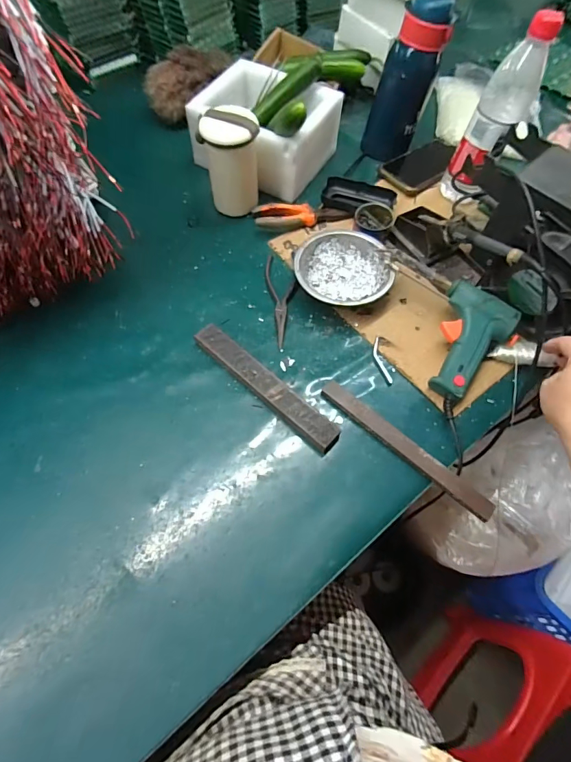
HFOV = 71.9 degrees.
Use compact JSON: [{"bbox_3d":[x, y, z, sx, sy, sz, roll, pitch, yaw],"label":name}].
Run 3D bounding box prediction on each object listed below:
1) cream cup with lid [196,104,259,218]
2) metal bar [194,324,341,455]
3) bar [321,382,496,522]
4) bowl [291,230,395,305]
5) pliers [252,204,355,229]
[{"bbox_3d":[-0.079,-0.308,0.568,0.083,0.127,0.064,2,62,-2],"label":"cream cup with lid"},{"bbox_3d":[-0.025,0.005,0.462,0.208,0.019,0.030,40,67,17],"label":"metal bar"},{"bbox_3d":[0.128,0.070,0.433,0.212,0.014,0.023,40,66,17],"label":"bar"},{"bbox_3d":[0.076,-0.147,0.531,0.123,0.043,0.113,1,62,-3],"label":"bowl"},{"bbox_3d":[0.026,-0.254,0.599,0.148,0.012,0.040,-2,62,-5],"label":"pliers"}]

